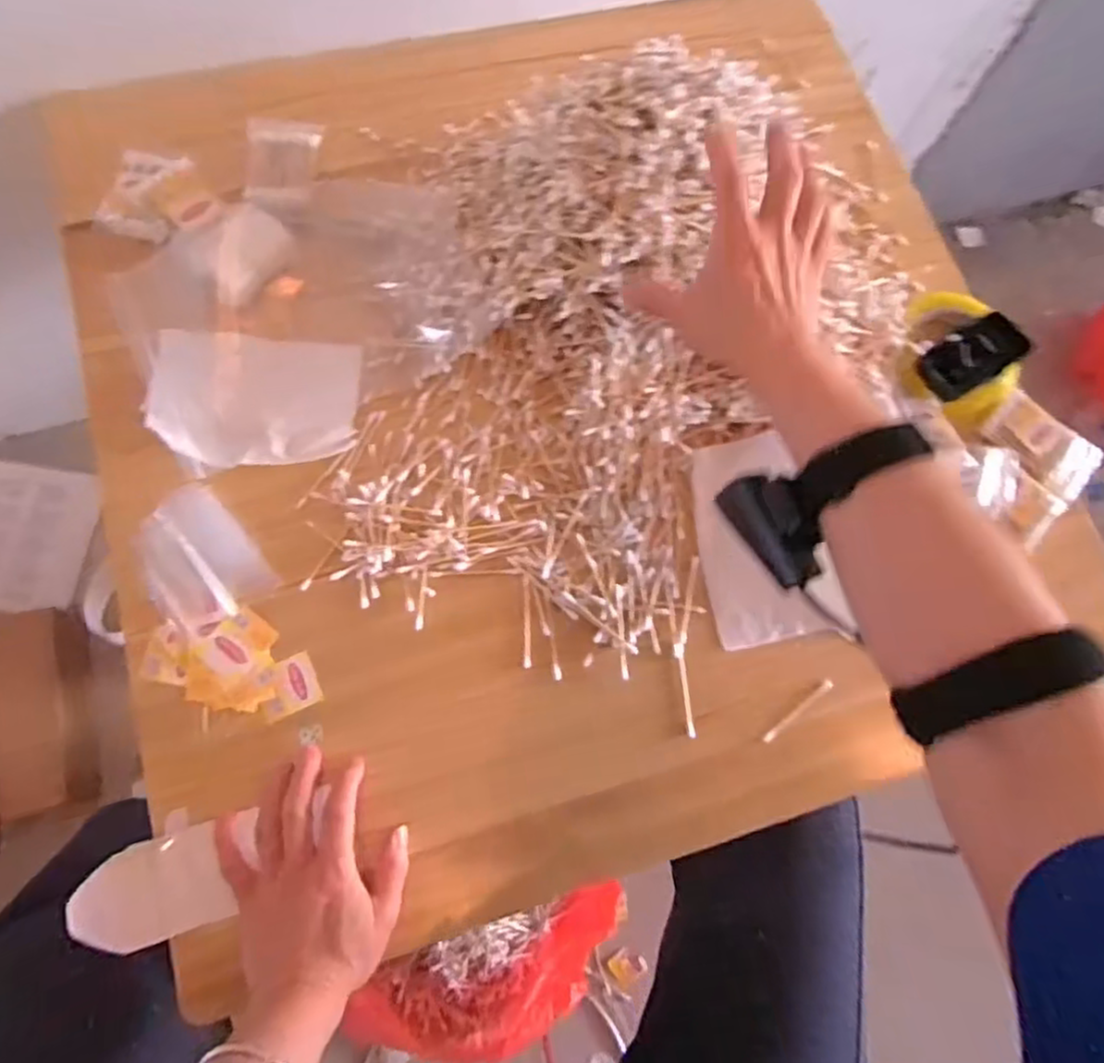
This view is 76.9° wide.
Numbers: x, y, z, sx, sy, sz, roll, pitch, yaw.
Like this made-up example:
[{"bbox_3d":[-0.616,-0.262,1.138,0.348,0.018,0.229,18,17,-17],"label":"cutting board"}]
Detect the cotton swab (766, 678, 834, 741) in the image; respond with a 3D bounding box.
[{"bbox_3d":[0.194,0.142,0.548,0.071,0.007,0.007,-39,79,-11],"label":"cotton swab"}]

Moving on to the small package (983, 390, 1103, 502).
[{"bbox_3d":[0.435,-0.076,0.616,0.094,0.018,0.060,39,75,8],"label":"small package"}]

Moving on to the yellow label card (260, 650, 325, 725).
[{"bbox_3d":[-0.204,0.120,0.539,0.044,0.007,0.043,-23,76,-10],"label":"yellow label card"}]

